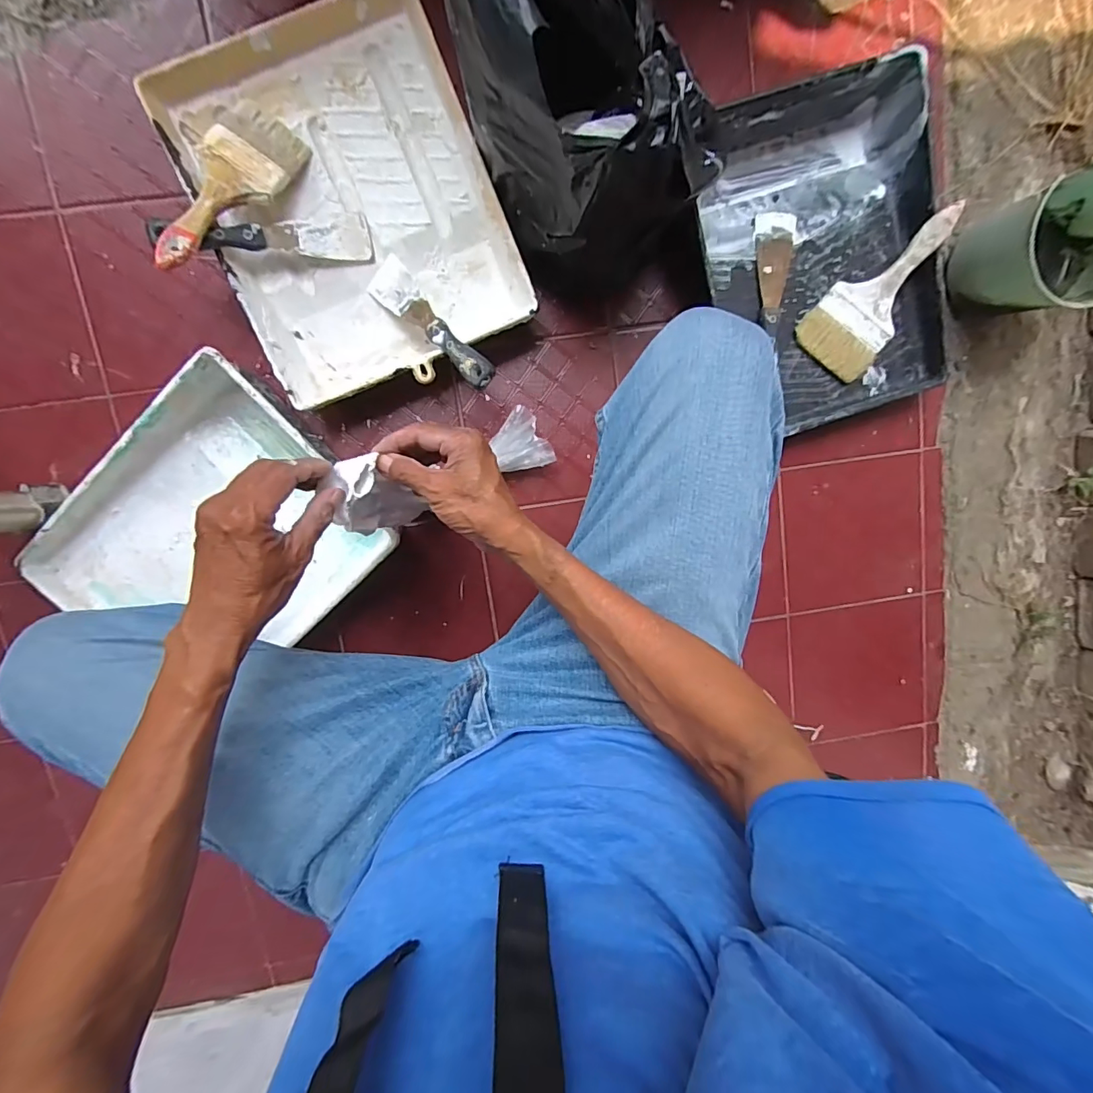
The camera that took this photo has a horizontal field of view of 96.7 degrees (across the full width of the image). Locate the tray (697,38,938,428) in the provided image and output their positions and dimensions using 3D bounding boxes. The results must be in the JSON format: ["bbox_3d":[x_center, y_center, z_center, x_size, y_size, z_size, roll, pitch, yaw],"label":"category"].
[{"bbox_3d":[0.325,-0.330,0.574,0.256,0.067,0.351,-18,101,-6],"label":"tray"}]

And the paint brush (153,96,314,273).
[{"bbox_3d":[-0.320,-0.355,0.481,0.077,0.020,0.205,26,75,-6],"label":"paint brush"}]

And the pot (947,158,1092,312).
[{"bbox_3d":[0.569,-0.337,0.574,0.131,0.143,0.133,-1,99,-9],"label":"pot"}]

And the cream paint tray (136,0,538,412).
[{"bbox_3d":[-0.209,-0.360,0.540,0.289,0.091,0.349,-24,102,-5],"label":"cream paint tray"}]

